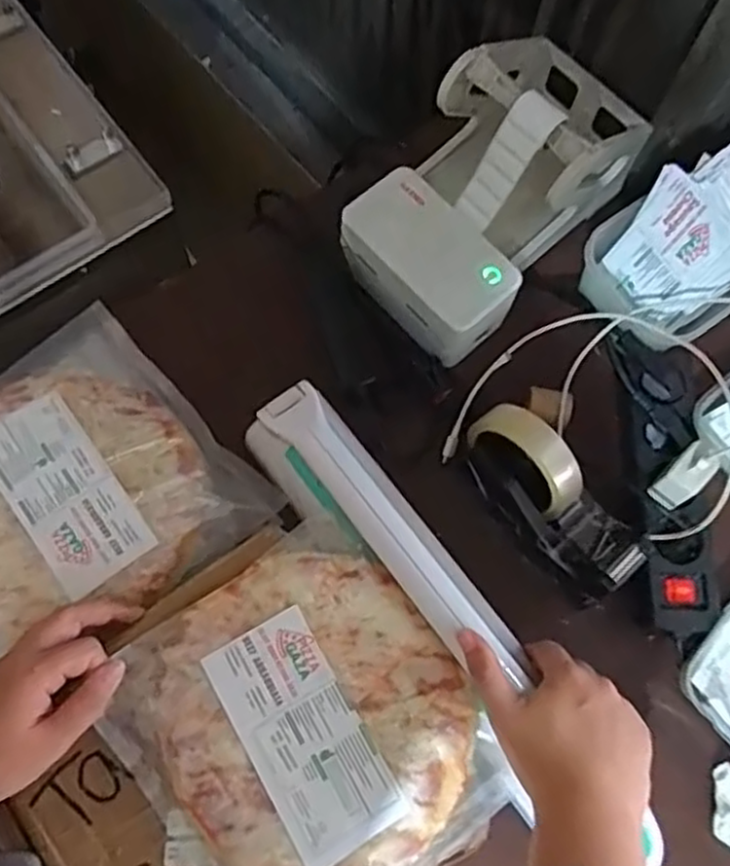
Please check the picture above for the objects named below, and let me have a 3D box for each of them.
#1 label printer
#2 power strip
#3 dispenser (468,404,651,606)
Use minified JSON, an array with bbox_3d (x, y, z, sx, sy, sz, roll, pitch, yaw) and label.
[{"bbox_3d":[0.112,-0.217,0.610,0.146,0.122,0.274,40,77,11],"label":"label printer"},{"bbox_3d":[0.243,0.037,0.585,0.065,0.038,0.238,1,73,0],"label":"power strip"},{"bbox_3d":[0.141,0.055,0.564,0.060,0.077,0.155,-35,76,-10],"label":"dispenser"}]

